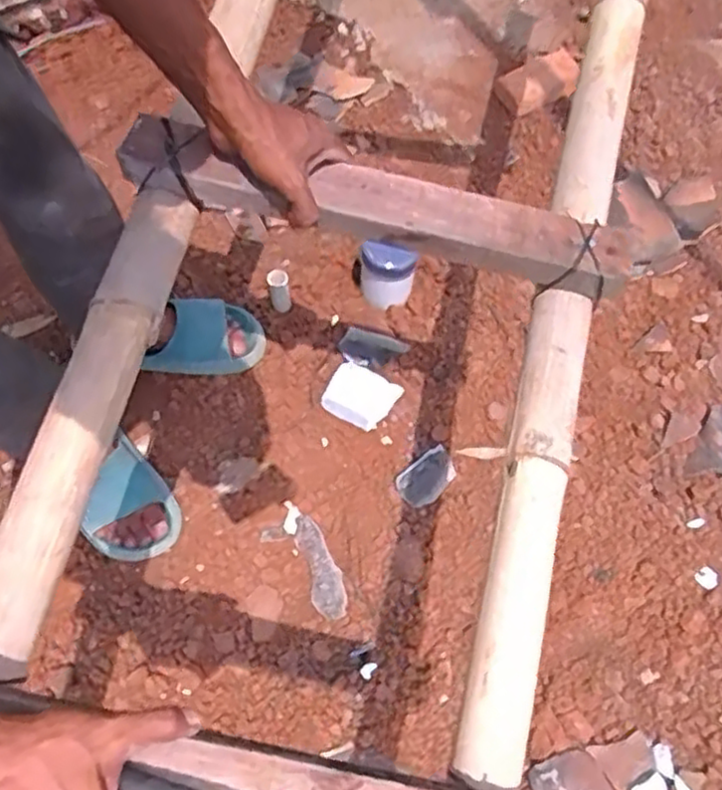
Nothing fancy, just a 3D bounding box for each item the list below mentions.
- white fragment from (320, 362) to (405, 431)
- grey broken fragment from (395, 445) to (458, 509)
[{"bbox_3d":[-0.003,0.005,1.118,0.111,0.035,0.091,27,65,14],"label":"white fragment"},{"bbox_3d":[0.100,0.124,1.075,0.104,0.018,0.062,-40,69,-20],"label":"grey broken fragment"}]

